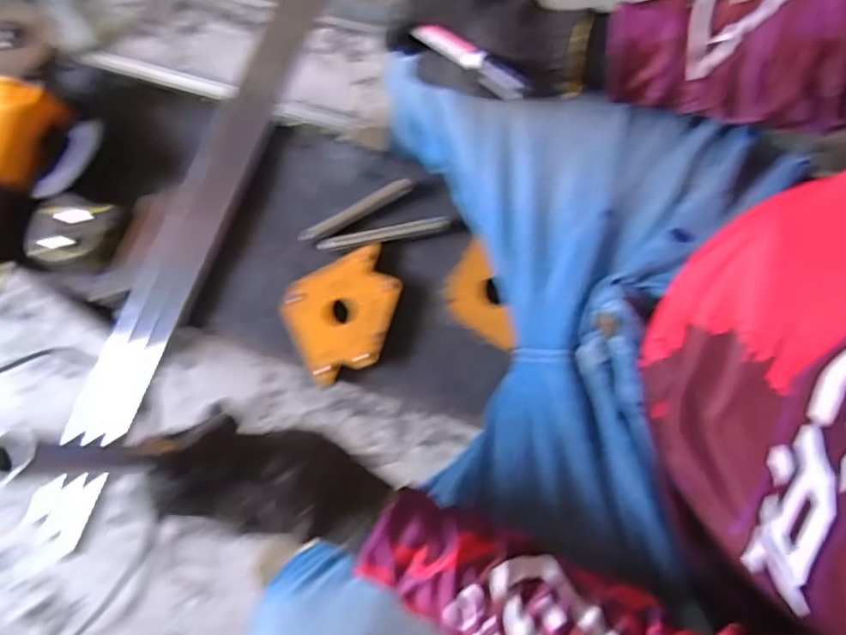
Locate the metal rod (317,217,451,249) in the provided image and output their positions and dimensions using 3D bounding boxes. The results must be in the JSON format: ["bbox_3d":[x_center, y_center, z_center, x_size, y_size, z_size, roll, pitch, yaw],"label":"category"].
[{"bbox_3d":[-0.041,-0.085,0.624,0.132,0.013,0.014,-12,78,-1],"label":"metal rod"}]

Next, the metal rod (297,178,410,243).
[{"bbox_3d":[-0.070,-0.110,0.623,0.126,0.009,0.015,-28,79,-4],"label":"metal rod"}]

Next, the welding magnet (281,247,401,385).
[{"bbox_3d":[-0.076,-0.005,0.600,0.115,0.015,0.107,-27,78,-4],"label":"welding magnet"}]

